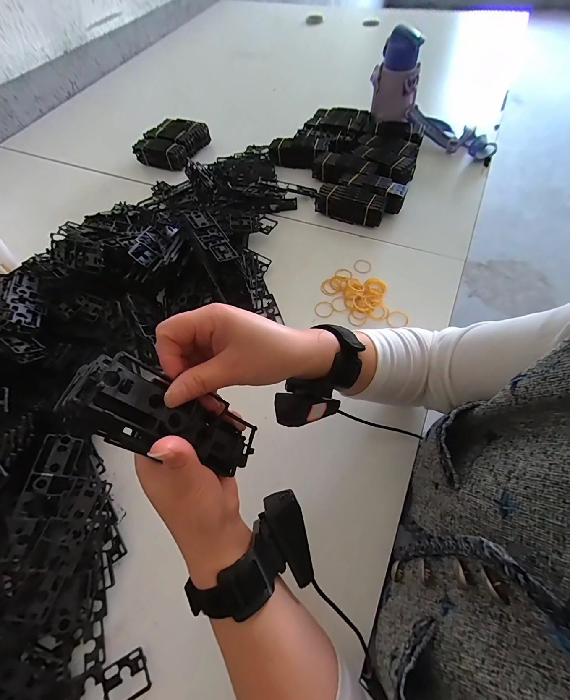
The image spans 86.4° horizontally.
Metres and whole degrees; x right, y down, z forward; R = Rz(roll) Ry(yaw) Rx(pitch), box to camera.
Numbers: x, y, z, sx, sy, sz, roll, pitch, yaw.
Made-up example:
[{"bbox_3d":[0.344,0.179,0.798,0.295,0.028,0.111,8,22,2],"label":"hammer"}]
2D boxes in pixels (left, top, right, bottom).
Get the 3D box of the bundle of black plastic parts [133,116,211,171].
[{"bbox_3d":[-0.268,-0.497,0.724,0.144,0.041,0.144,16,63,14],"label":"bundle of black plastic parts"}]

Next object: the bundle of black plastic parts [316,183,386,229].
[{"bbox_3d":[0.124,-0.275,0.575,0.129,0.047,0.049,23,65,18],"label":"bundle of black plastic parts"}]

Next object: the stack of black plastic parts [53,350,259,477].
[{"bbox_3d":[-0.076,0.050,0.209,0.016,0.130,0.049,-11,51,43],"label":"stack of black plastic parts"}]

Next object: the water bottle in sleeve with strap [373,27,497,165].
[{"bbox_3d":[0.323,-0.538,0.644,0.308,0.176,0.098,29,67,18],"label":"water bottle in sleeve with strap"}]

